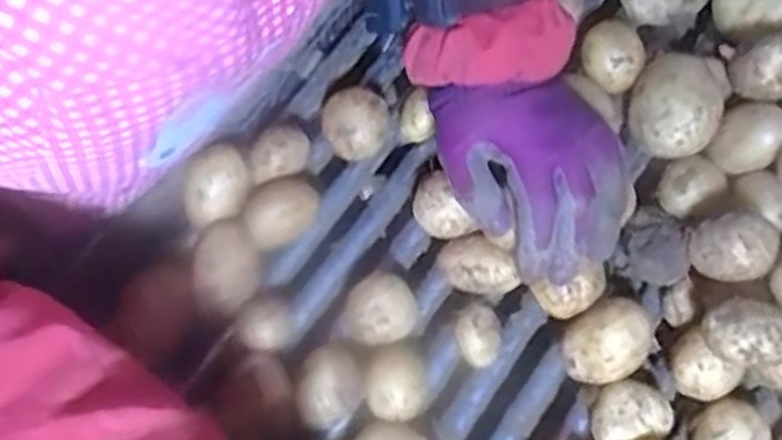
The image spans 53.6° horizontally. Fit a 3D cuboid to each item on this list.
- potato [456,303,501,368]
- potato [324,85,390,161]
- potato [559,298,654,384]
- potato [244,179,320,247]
[{"bbox_3d":[0.055,0.074,0.493,0.027,0.028,0.037,-7,68,-4],"label":"potato"},{"bbox_3d":[-0.024,-0.062,0.538,0.043,0.041,0.048,-22,70,-9],"label":"potato"},{"bbox_3d":[0.130,0.077,0.477,0.052,0.048,0.044,-30,72,-12],"label":"potato"},{"bbox_3d":[-0.074,-0.004,0.520,0.048,0.043,0.035,-33,72,-13],"label":"potato"}]

